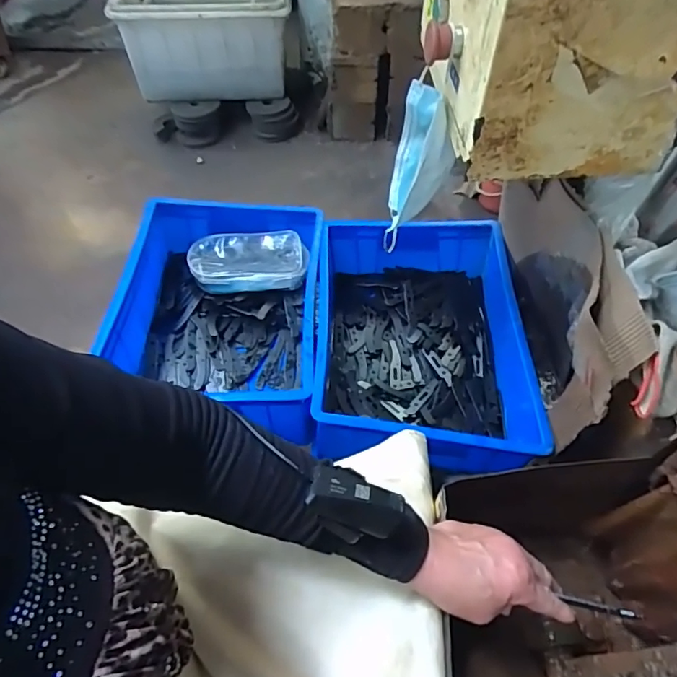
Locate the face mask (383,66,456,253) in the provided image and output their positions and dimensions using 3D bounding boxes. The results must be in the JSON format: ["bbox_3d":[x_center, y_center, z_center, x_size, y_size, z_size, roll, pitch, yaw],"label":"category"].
[{"bbox_3d":[0.096,-0.200,0.590,0.065,0.156,0.085,7,55,5],"label":"face mask"}]

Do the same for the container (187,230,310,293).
[{"bbox_3d":[-0.153,-0.133,0.877,0.193,0.038,0.105,-5,55,-4],"label":"container"}]

